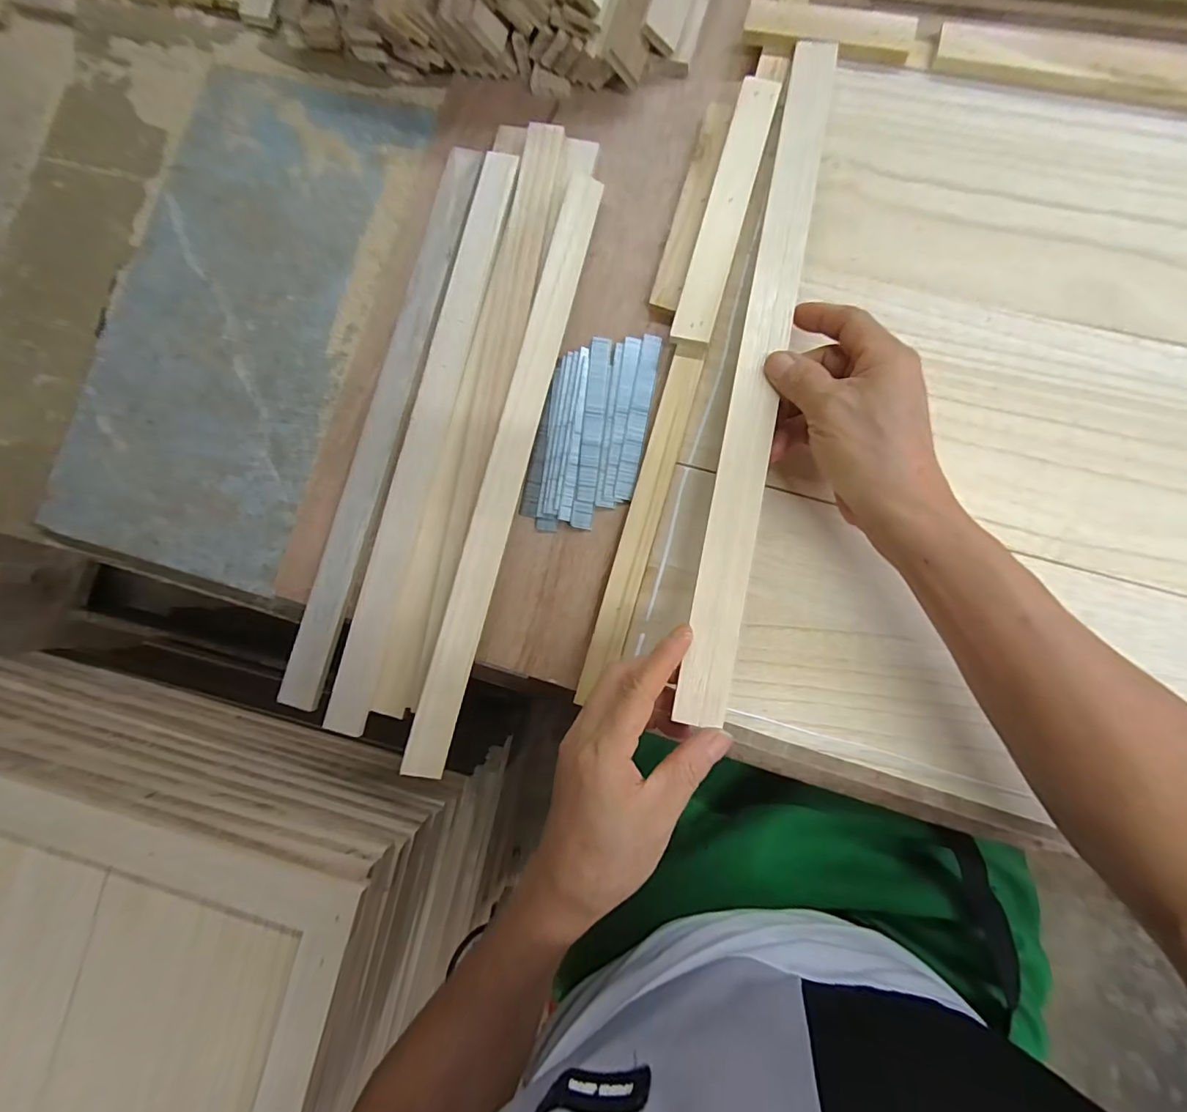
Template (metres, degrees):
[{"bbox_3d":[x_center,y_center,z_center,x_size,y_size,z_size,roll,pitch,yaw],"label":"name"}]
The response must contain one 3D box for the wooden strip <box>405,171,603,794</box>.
[{"bbox_3d":[-0.056,-0.063,0.338,0.025,0.006,0.404,15,83,-9],"label":"wooden strip"}]

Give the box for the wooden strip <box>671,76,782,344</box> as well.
[{"bbox_3d":[0.089,-0.231,0.344,0.026,0.007,0.187,16,86,8],"label":"wooden strip"}]

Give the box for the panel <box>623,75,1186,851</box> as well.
[{"bbox_3d":[0.298,-0.066,0.314,0.461,0.008,0.459,15,86,8],"label":"panel"}]

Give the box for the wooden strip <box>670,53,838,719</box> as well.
[{"bbox_3d":[0.104,-0.124,0.310,0.029,0.006,0.441,11,80,7],"label":"wooden strip"}]

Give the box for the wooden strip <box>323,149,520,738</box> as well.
[{"bbox_3d":[-0.118,-0.085,0.351,0.030,0.006,0.407,13,86,7],"label":"wooden strip"}]

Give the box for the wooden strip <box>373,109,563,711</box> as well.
[{"bbox_3d":[-0.082,-0.100,0.349,0.034,0.008,0.416,13,86,7],"label":"wooden strip"}]

